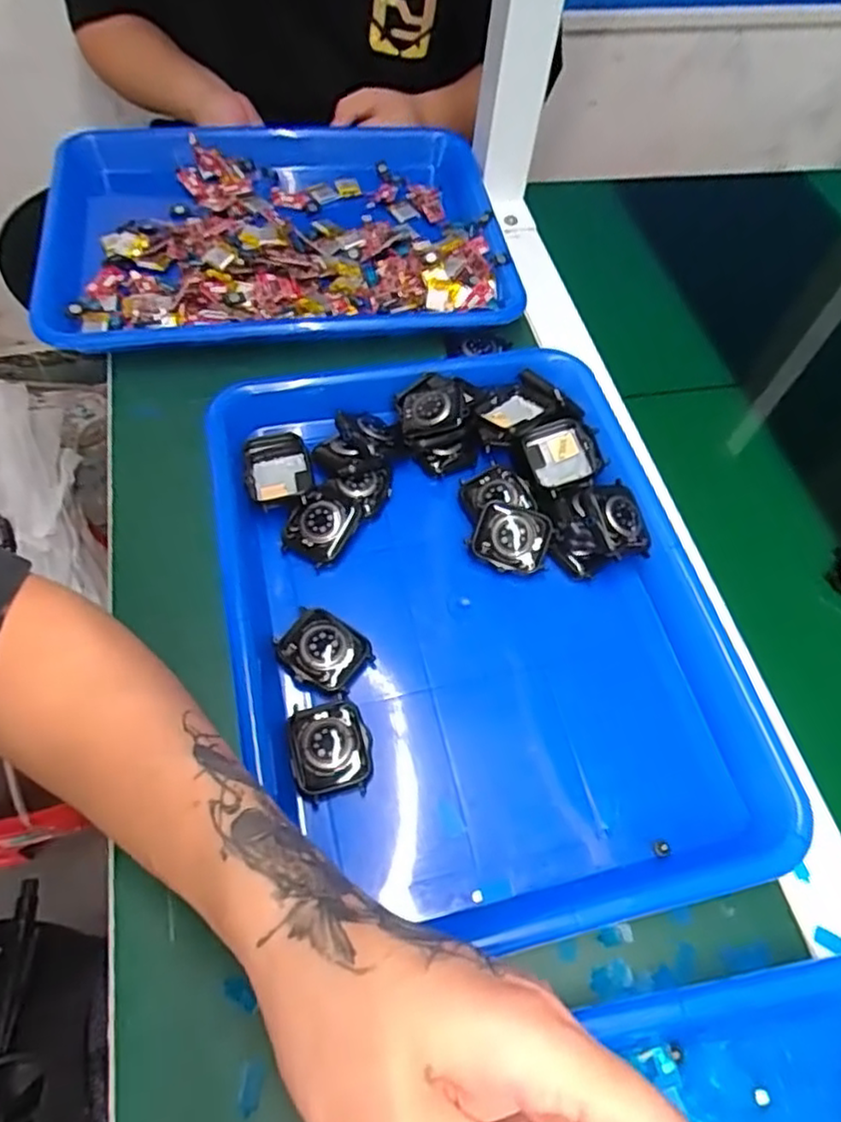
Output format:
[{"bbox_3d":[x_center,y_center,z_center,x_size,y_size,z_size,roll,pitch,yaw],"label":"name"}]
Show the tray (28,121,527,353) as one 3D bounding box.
[{"bbox_3d":[-0.116,-0.250,0.530,0.353,0.045,0.248,-5,60,-6],"label":"tray"}]

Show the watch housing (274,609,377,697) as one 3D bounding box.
[{"bbox_3d":[-0.050,0.046,0.355,0.047,0.014,0.038,36,64,17],"label":"watch housing"}]

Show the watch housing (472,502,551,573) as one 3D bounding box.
[{"bbox_3d":[0.052,-0.014,0.389,0.041,0.012,0.038,14,84,2],"label":"watch housing"}]

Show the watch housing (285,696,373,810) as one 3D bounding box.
[{"bbox_3d":[-0.044,0.091,0.330,0.037,0.014,0.046,-12,61,-10],"label":"watch housing"}]

